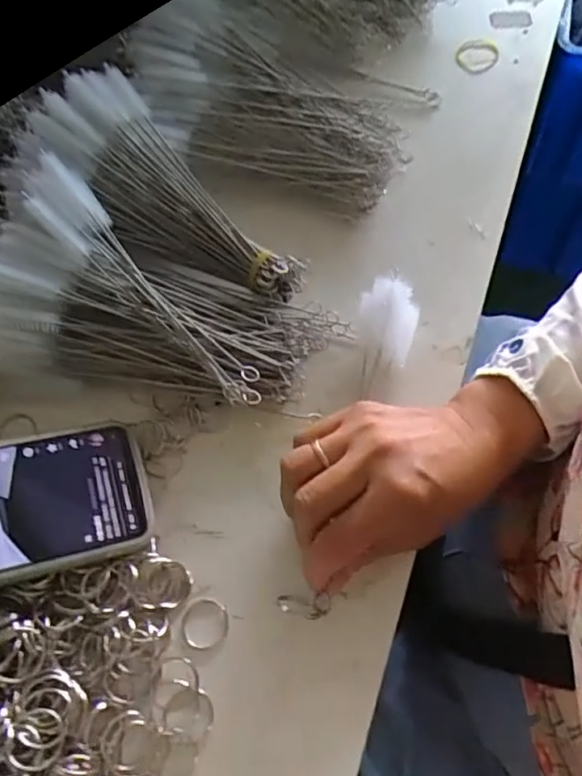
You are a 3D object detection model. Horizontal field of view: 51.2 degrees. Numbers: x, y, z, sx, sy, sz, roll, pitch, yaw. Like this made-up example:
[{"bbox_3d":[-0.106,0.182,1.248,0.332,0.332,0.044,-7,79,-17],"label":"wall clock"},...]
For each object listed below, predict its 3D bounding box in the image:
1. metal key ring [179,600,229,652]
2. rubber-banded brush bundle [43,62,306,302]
[{"bbox_3d":[-0.045,0.122,0.316,0.025,0.004,0.025,-2,60,3],"label":"metal key ring"},{"bbox_3d":[-0.084,-0.127,0.409,0.206,0.035,0.079,46,71,4],"label":"rubber-banded brush bundle"}]

